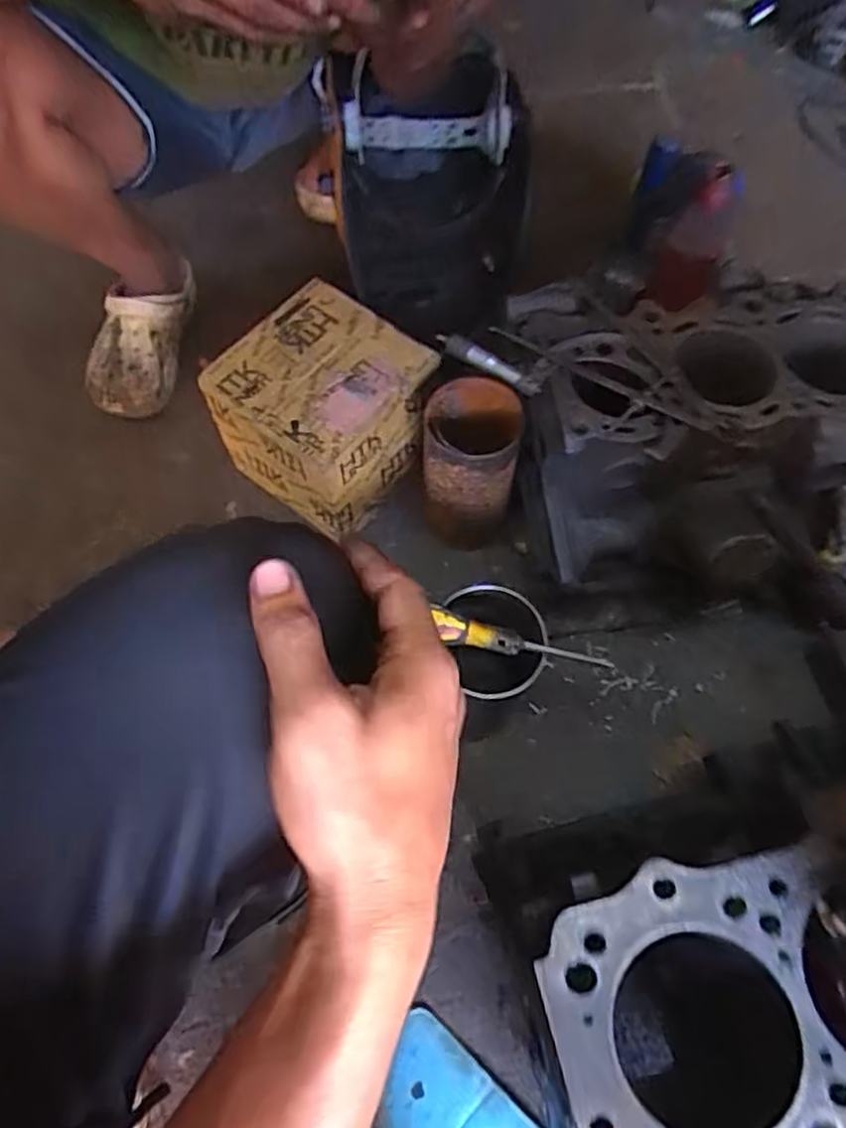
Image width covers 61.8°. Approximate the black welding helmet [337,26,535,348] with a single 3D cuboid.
[{"bbox_3d":[0.004,-0.441,0.850,0.197,0.276,0.221,-4,65,-2],"label":"black welding helmet"}]

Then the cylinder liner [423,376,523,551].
[{"bbox_3d":[0.049,-0.100,0.769,0.094,0.186,0.095,1,64,1],"label":"cylinder liner"}]

